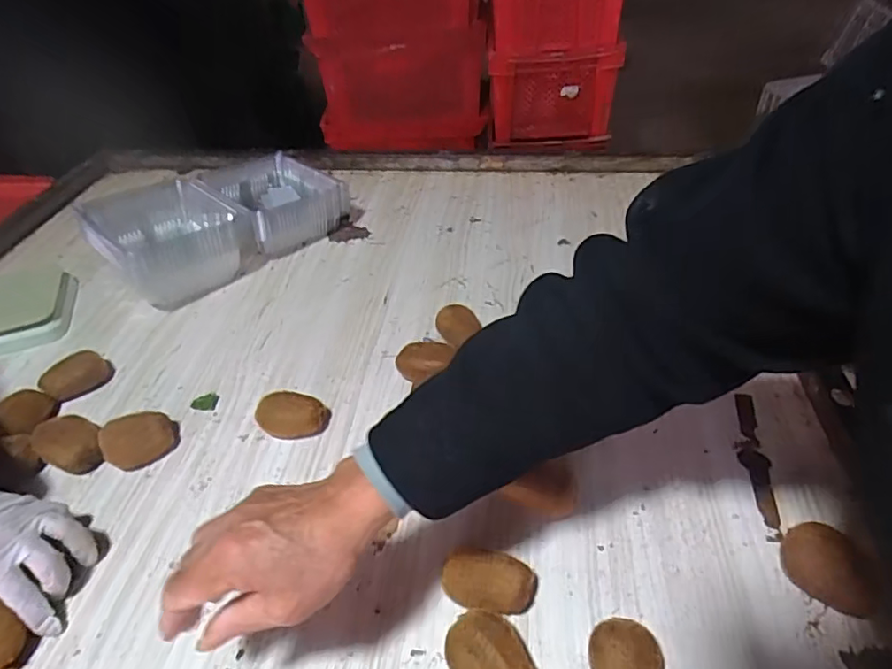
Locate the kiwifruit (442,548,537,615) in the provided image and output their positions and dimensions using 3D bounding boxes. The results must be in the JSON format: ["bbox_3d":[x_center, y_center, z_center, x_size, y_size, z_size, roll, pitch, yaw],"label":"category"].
[{"bbox_3d":[0.034,0.205,0.460,0.073,0.038,0.044,6,44,9],"label":"kiwifruit"}]

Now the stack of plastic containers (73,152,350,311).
[{"bbox_3d":[-0.335,-0.172,0.854,0.343,0.110,0.191,-26,48,-23],"label":"stack of plastic containers"}]

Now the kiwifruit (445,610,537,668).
[{"bbox_3d":[0.034,0.246,0.420,0.054,0.037,0.074,-28,48,-25],"label":"kiwifruit"}]

